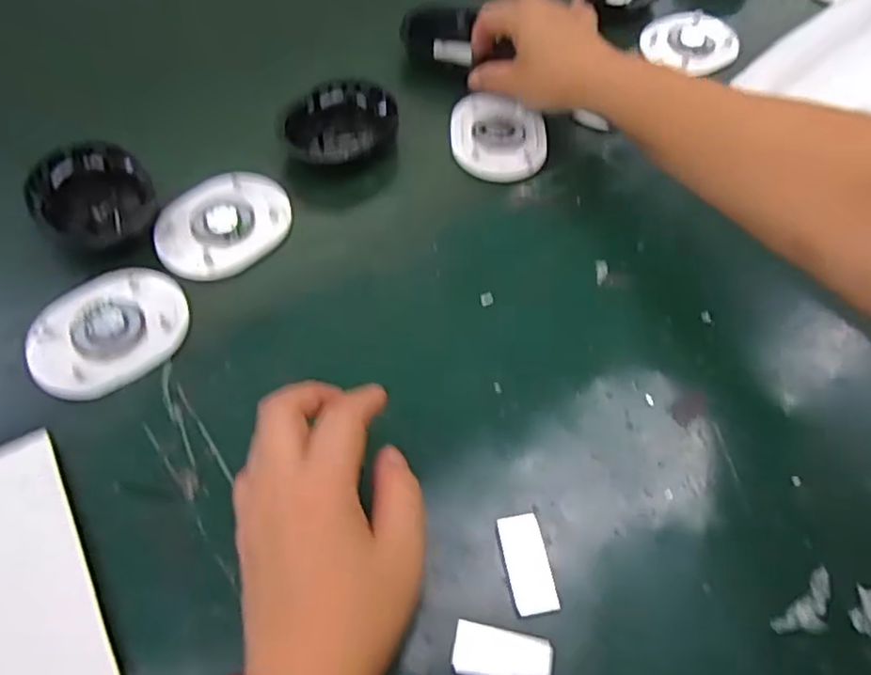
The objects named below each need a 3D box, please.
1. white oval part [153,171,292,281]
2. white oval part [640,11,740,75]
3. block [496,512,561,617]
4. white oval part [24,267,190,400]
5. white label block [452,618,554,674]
[{"bbox_3d":[-0.142,-0.077,0.438,0.092,0.012,0.065,-35,64,-23],"label":"white oval part"},{"bbox_3d":[0.227,-0.261,0.583,0.081,0.019,0.065,-24,61,-18],"label":"white oval part"},{"bbox_3d":[0.045,0.109,0.318,0.020,0.006,0.045,-10,57,-9],"label":"block"},{"bbox_3d":[-0.191,-0.006,0.385,0.067,0.008,0.091,36,62,19],"label":"white oval part"},{"bbox_3d":[0.030,0.143,0.296,0.044,0.004,0.023,12,57,5],"label":"white label block"}]

